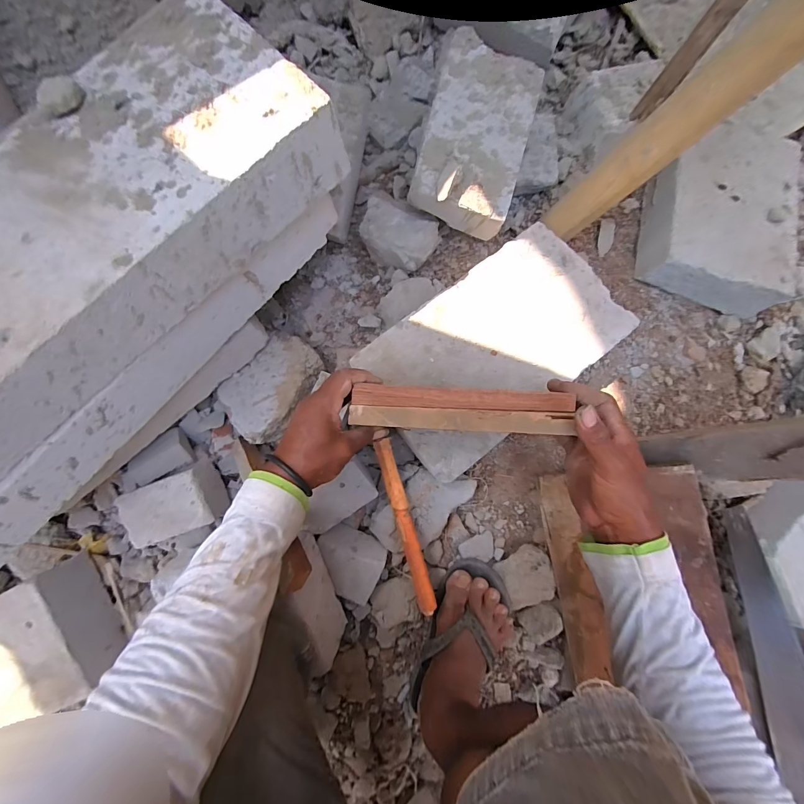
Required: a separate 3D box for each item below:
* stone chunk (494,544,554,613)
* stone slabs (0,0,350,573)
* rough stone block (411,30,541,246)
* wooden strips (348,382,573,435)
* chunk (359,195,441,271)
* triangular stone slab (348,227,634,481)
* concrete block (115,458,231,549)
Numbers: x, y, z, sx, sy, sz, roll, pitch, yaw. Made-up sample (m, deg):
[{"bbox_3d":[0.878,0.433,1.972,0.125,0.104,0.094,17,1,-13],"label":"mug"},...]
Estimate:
[{"bbox_3d":[0.179,0.252,0.522,0.073,0.034,0.070,-19,89,-6],"label":"stone chunk"},{"bbox_3d":[-0.347,-0.085,0.361,0.613,0.160,0.225,-45,78,-3],"label":"stone slabs"},{"bbox_3d":[0.090,-0.338,0.470,0.132,0.074,0.197,14,86,-5],"label":"rough stone block"},{"bbox_3d":[0.060,0.007,0.360,0.219,0.030,0.042,2,87,2],"label":"wooden strips"},{"bbox_3d":[-0.006,-0.241,0.530,0.107,0.072,0.075,26,85,-4],"label":"chunk"},{"bbox_3d":[0.123,-0.076,0.466,0.332,0.036,0.194,-38,91,-6],"label":"triangular stone slab"},{"bbox_3d":[-0.305,0.139,0.486,0.126,0.069,0.082,-27,90,-6],"label":"concrete block"}]

